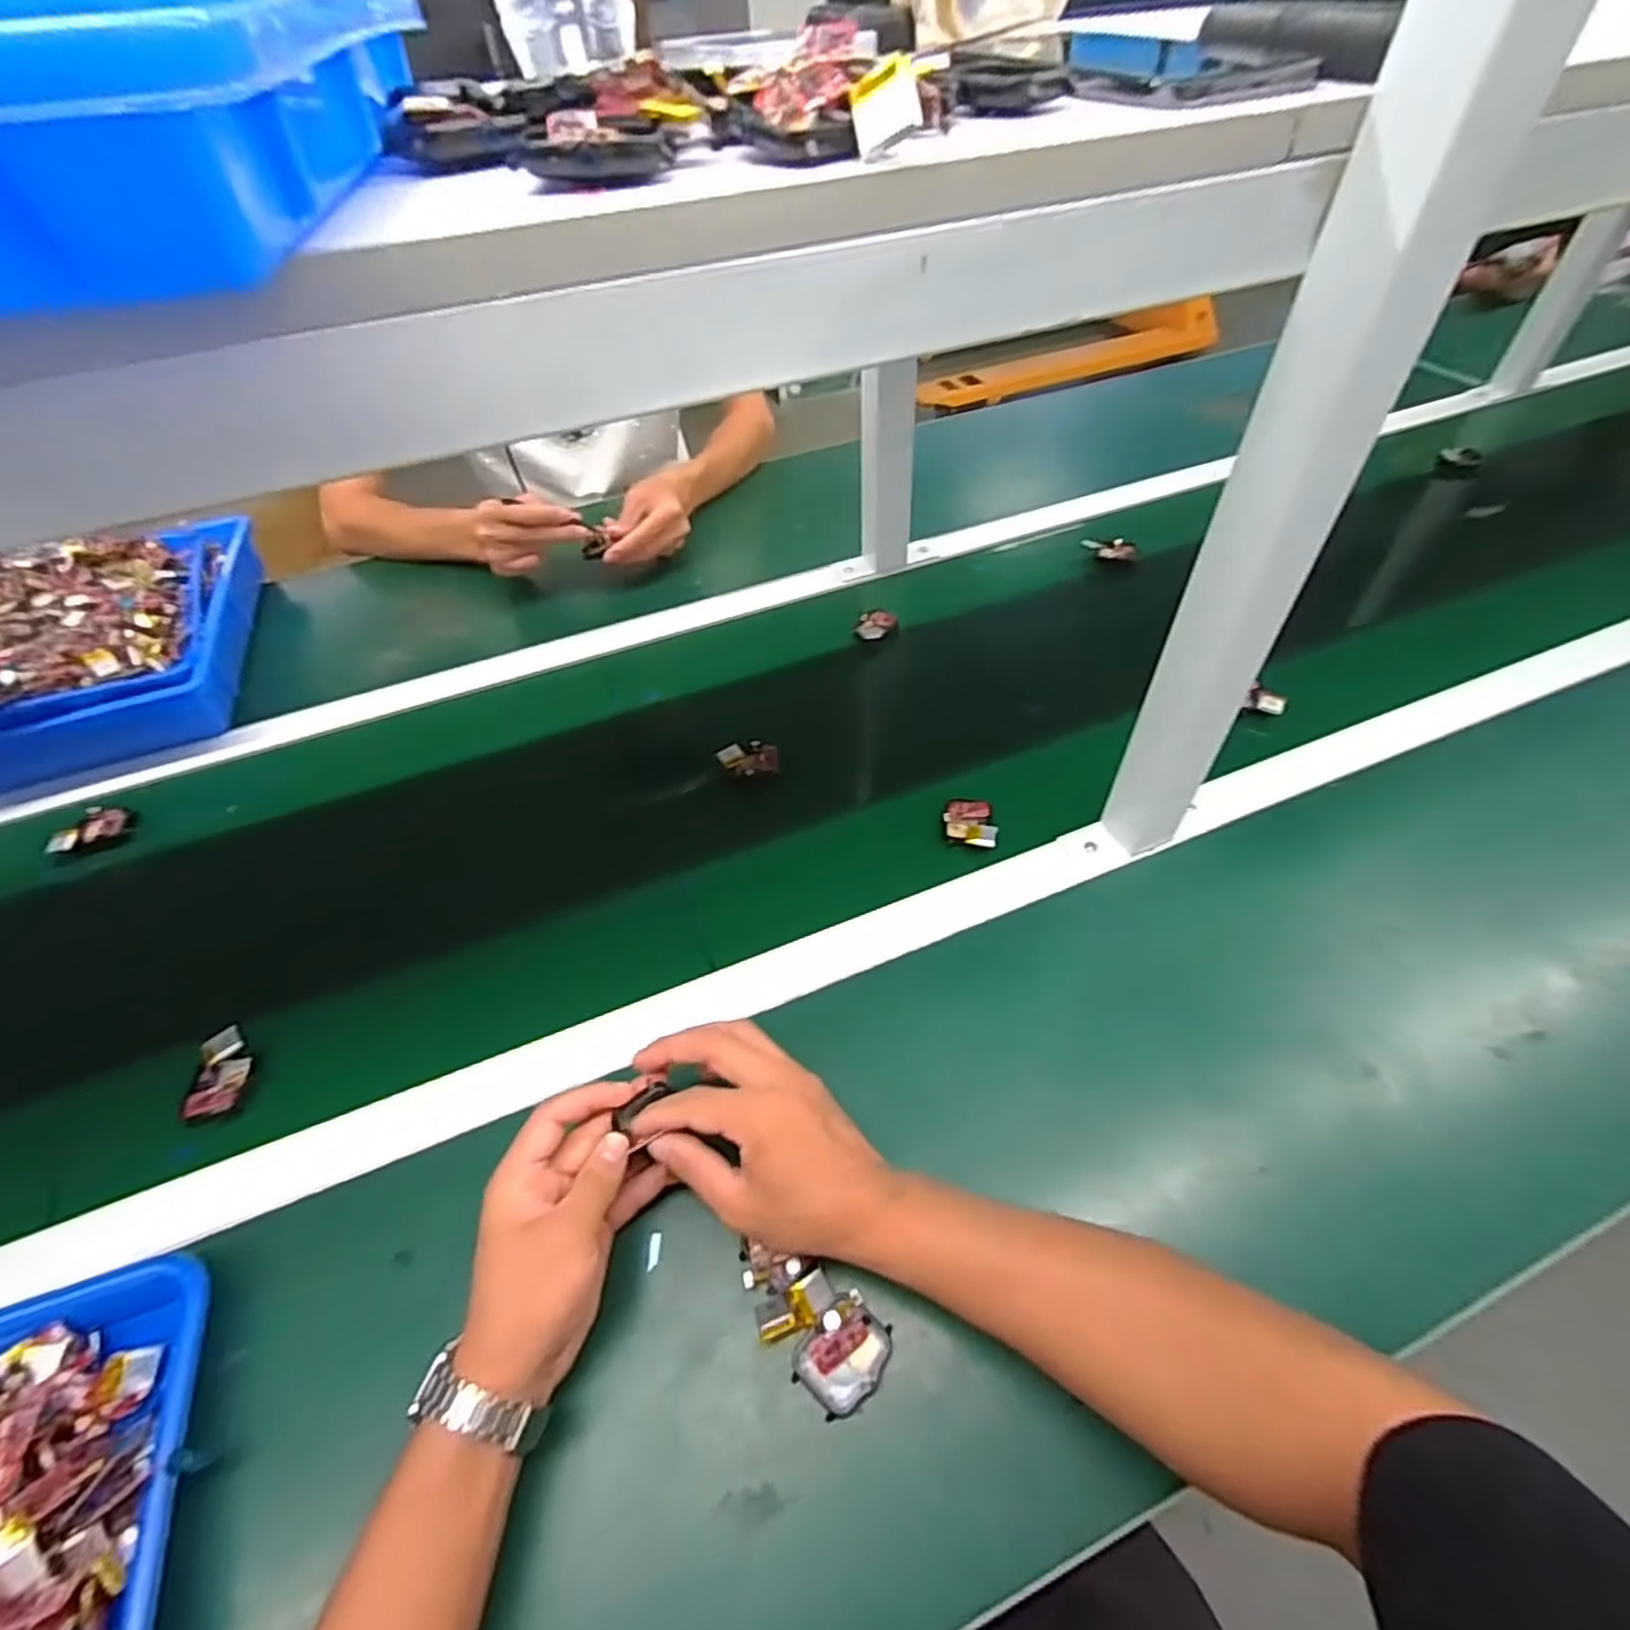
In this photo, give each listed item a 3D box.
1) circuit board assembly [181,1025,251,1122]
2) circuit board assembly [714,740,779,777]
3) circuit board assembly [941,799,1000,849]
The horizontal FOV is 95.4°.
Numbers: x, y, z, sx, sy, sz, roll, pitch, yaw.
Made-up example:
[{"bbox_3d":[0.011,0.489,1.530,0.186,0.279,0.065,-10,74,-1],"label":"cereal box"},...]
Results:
[{"bbox_3d":[-0.389,0.169,0.487,0.030,0.009,0.056,5,59,-19],"label":"circuit board assembly"},{"bbox_3d":[-0.058,-0.051,0.650,0.053,0.012,0.034,-3,50,2],"label":"circuit board assembly"},{"bbox_3d":[0.124,0.008,0.589,0.039,0.014,0.055,-2,50,2],"label":"circuit board assembly"}]

